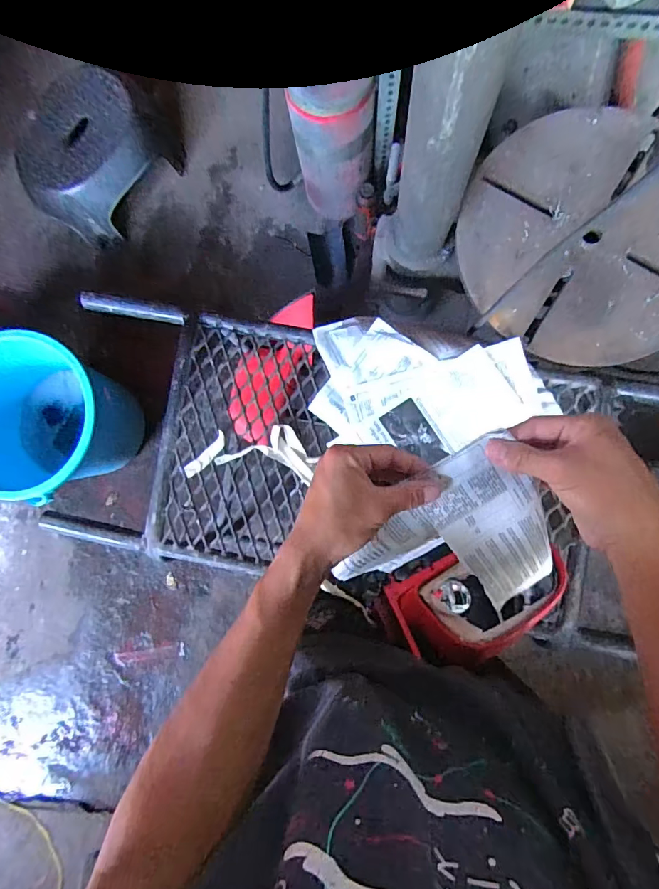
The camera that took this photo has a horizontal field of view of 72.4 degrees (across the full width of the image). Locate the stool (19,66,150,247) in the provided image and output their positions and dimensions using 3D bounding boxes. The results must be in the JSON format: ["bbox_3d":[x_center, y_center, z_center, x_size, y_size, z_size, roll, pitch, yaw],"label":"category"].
[{"bbox_3d":[-0.608,-0.722,1.158,0.247,0.174,0.334,27,90,6],"label":"stool"}]

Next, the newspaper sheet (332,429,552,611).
[{"bbox_3d":[0.115,0.064,0.373,0.173,0.040,0.144,14,117,-8],"label":"newspaper sheet"}]

